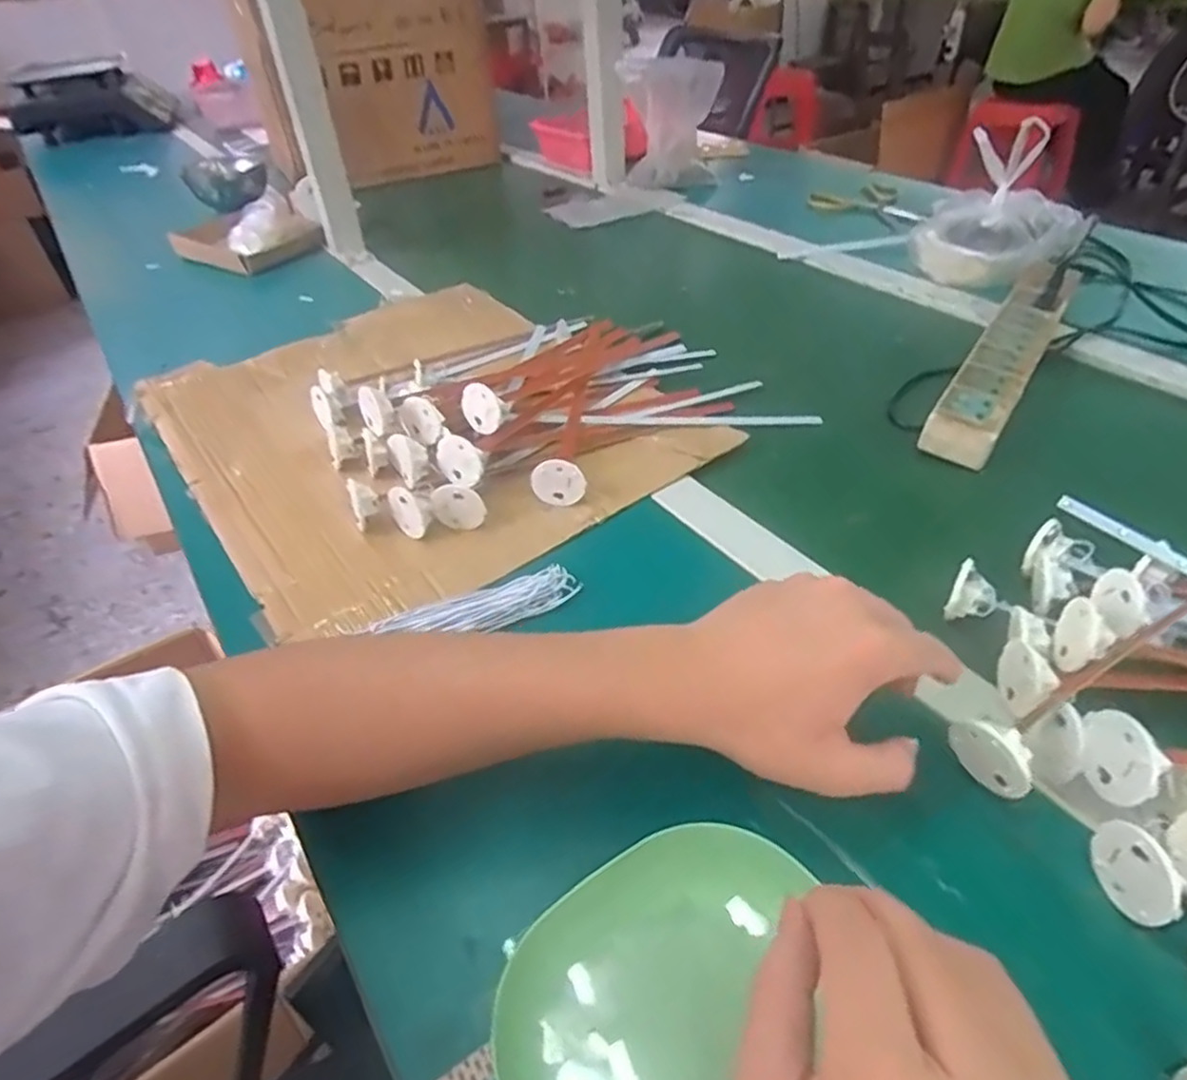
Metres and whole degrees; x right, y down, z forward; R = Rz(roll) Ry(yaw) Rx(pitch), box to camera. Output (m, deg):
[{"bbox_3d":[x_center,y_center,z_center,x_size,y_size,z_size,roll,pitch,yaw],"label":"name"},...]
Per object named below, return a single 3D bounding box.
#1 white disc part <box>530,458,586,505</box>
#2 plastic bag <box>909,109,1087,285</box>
[{"bbox_3d":[-0.025,-0.042,0.518,0.037,0.033,0.009,8,42,14],"label":"white disc part"},{"bbox_3d":[0.439,-0.361,0.793,0.154,0.137,0.151,25,49,30],"label":"plastic bag"}]

